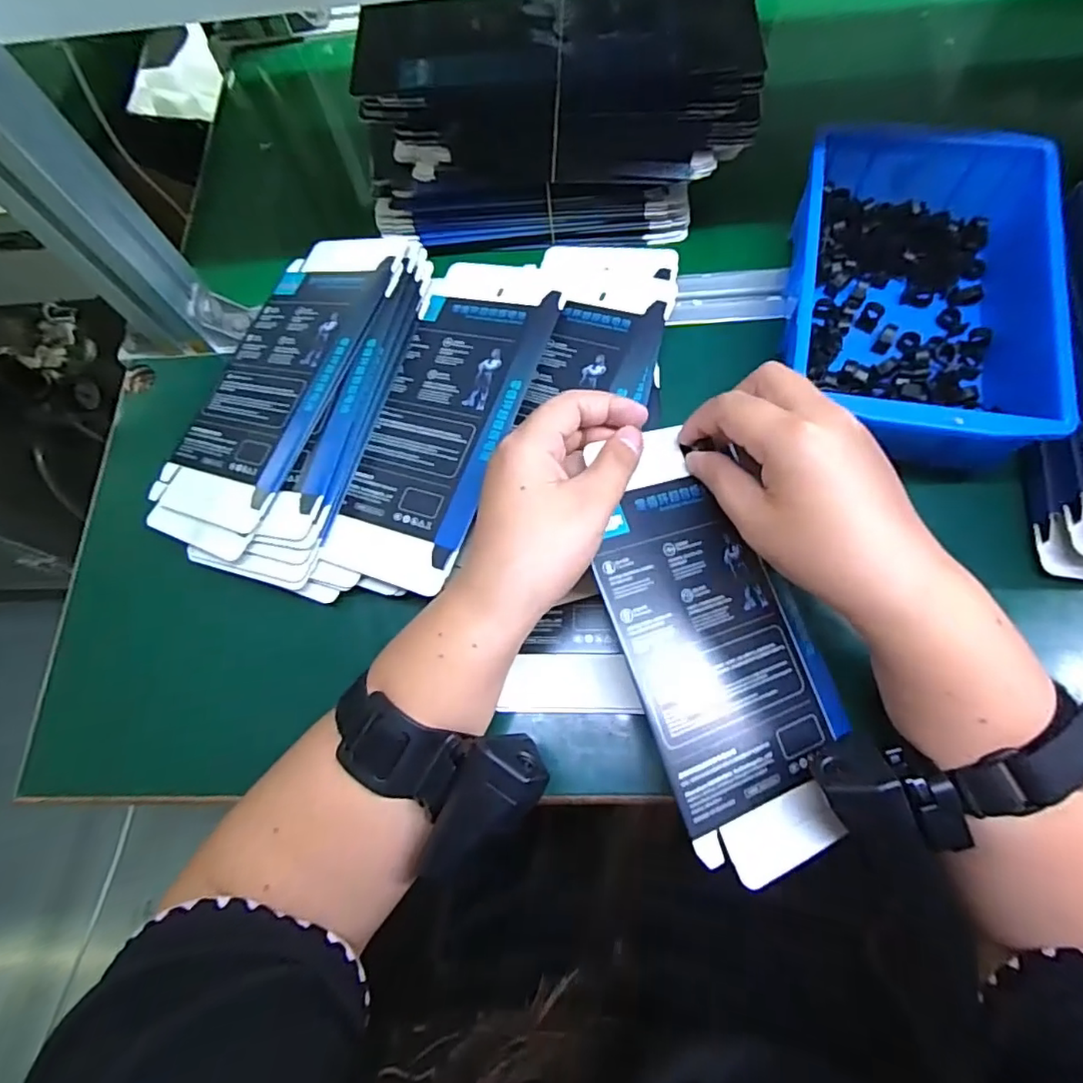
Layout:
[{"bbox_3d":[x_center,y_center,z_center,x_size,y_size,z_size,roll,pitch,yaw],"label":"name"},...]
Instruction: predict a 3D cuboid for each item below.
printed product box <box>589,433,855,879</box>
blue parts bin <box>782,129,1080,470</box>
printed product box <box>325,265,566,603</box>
[{"bbox_3d":[0.087,0.048,0.292,0.098,0.004,0.213,-15,78,-21],"label":"printed product box"},{"bbox_3d":[0.219,-0.146,0.346,0.136,0.062,0.205,9,74,4],"label":"blue parts bin"},{"bbox_3d":[-0.057,-0.087,0.354,0.087,0.016,0.228,17,74,7],"label":"printed product box"}]

